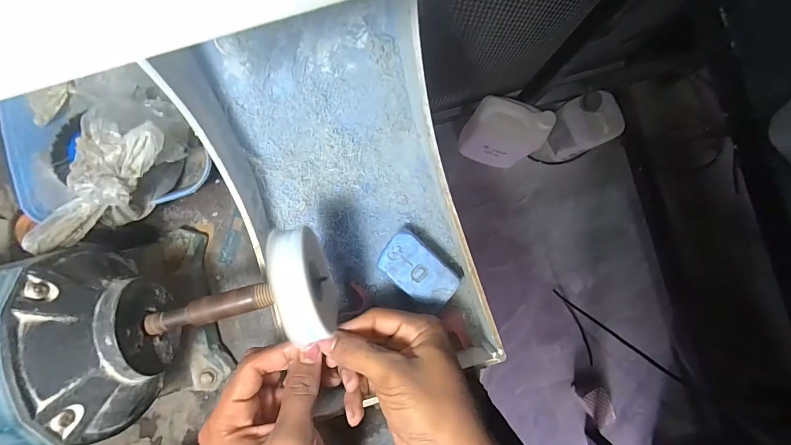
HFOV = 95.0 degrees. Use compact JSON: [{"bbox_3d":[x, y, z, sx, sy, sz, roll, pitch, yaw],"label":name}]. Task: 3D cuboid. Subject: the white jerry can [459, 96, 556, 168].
[{"bbox_3d":[0.291,-0.232,0.988,0.187,0.247,0.103,17,86,-1],"label":"white jerry can"}]

